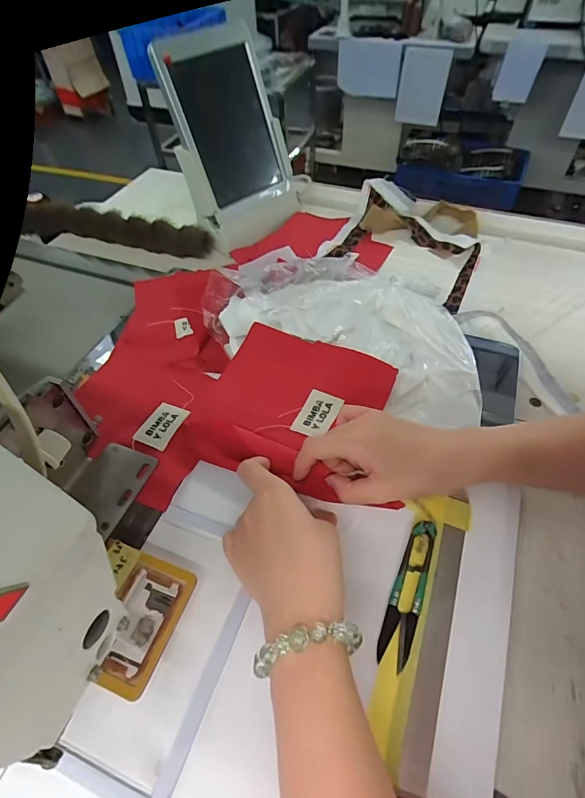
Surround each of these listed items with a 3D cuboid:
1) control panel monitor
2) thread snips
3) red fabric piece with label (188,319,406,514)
[{"bbox_3d":[-0.074,-0.335,0.548,0.145,0.236,0.054,-40,45,-20],"label":"control panel monitor"},{"bbox_3d":[0.087,0.139,0.308,0.022,0.011,0.102,19,55,13],"label":"thread snips"},{"bbox_3d":[-0.003,0.005,0.401,0.167,0.042,0.154,18,55,12],"label":"red fabric piece with label"}]

